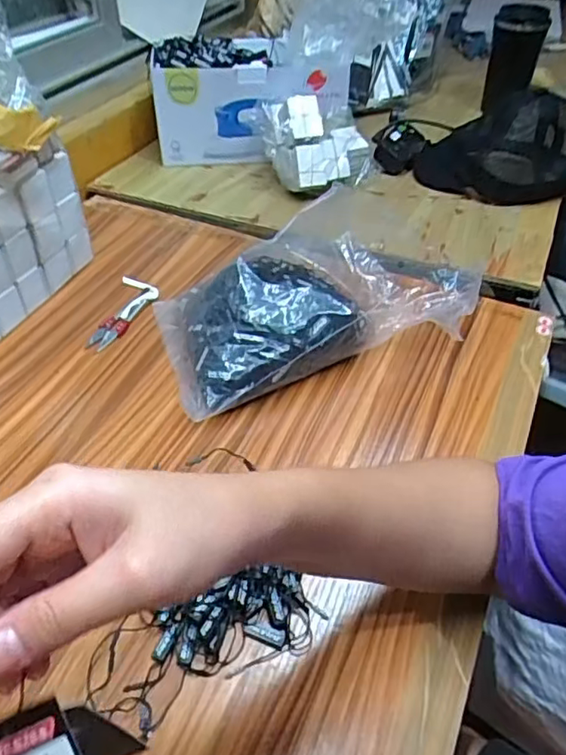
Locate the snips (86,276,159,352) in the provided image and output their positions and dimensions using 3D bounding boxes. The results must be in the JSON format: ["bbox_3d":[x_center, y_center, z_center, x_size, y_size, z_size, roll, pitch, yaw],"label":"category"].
[{"bbox_3d":[-0.167,-0.070,0.630,0.046,0.012,0.113,7,44,6],"label":"snips"}]

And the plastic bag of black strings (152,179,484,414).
[{"bbox_3d":[0.037,-0.083,0.586,0.309,0.093,0.157,-16,47,-17],"label":"plastic bag of black strings"}]

